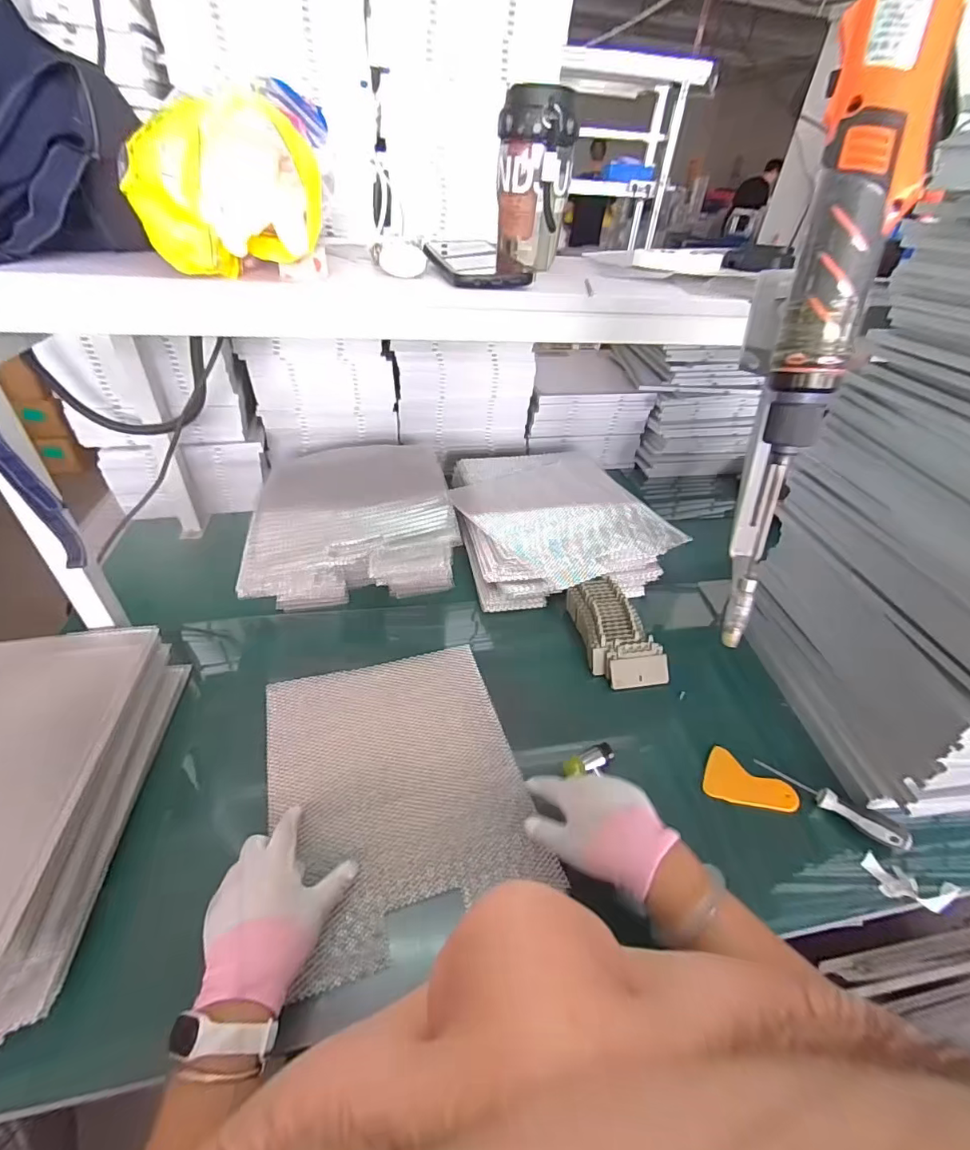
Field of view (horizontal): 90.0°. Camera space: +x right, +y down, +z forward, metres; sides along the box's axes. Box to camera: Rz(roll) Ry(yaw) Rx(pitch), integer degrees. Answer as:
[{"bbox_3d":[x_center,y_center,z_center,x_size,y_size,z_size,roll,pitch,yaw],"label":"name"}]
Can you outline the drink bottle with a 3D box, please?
[{"bbox_3d":[0.053,-0.423,0.530,0.081,0.153,0.067,7,39,3],"label":"drink bottle"}]

